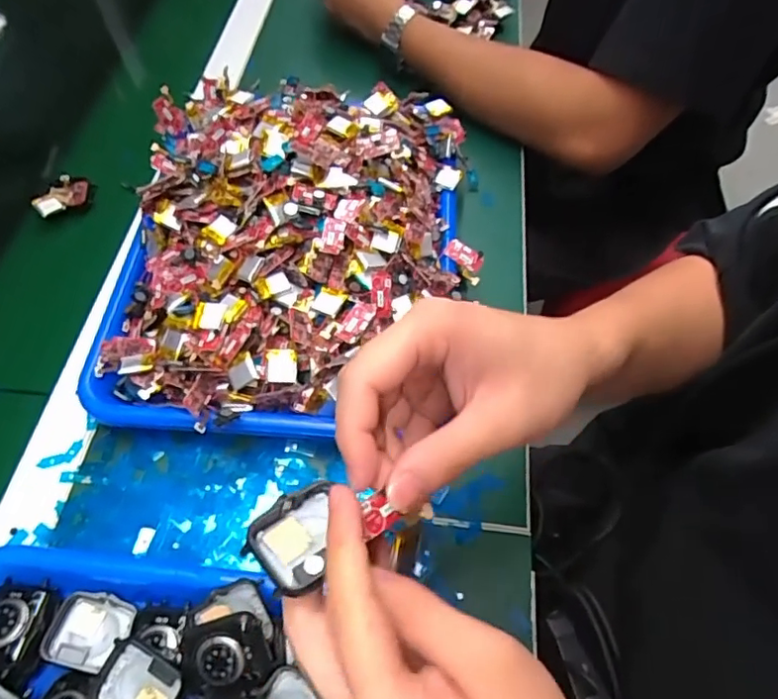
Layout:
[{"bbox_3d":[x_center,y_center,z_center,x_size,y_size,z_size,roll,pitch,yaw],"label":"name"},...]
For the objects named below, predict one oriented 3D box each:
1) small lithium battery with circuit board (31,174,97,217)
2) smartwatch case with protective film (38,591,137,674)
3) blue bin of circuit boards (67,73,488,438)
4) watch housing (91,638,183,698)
[{"bbox_3d":[-0.290,-0.139,0.492,0.050,0.011,0.041,-34,65,-19],"label":"small lithium battery with circuit board"},{"bbox_3d":[-0.169,0.156,0.309,0.040,0.014,0.037,13,60,7],"label":"smartwatch case with protective film"},{"bbox_3d":[-0.068,-0.096,0.428,0.260,0.088,0.330,2,59,0],"label":"blue bin of circuit boards"},{"bbox_3d":[-0.128,0.173,0.283,0.040,0.010,0.036,23,62,12],"label":"watch housing"}]

